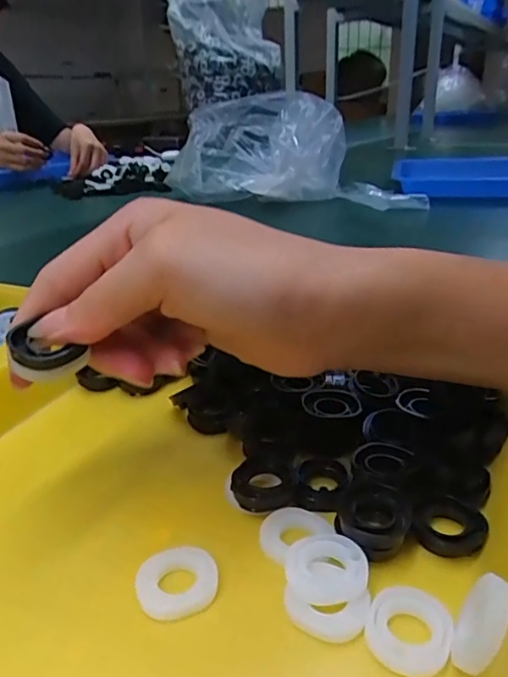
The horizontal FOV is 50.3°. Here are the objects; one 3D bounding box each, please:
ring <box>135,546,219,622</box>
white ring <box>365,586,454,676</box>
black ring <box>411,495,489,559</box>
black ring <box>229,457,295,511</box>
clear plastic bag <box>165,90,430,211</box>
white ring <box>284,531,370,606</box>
[{"bbox_3d":[-0.025,0.080,0.177,0.026,0.005,0.025,-1,24,1],"label":"ring"},{"bbox_3d":[0.046,0.087,0.161,0.023,0.006,0.027,10,26,24],"label":"white ring"},{"bbox_3d":[0.070,0.066,0.194,0.024,0.008,0.024,-1,24,1],"label":"black ring"},{"bbox_3d":[0.004,0.056,0.213,0.023,0.010,0.026,1,24,5],"label":"black ring"},{"bbox_3d":[0.062,-0.269,0.780,0.375,0.139,0.177,11,27,27],"label":"clear plastic bag"},{"bbox_3d":[0.023,0.074,0.176,0.026,0.007,0.023,-4,24,-5],"label":"white ring"}]

